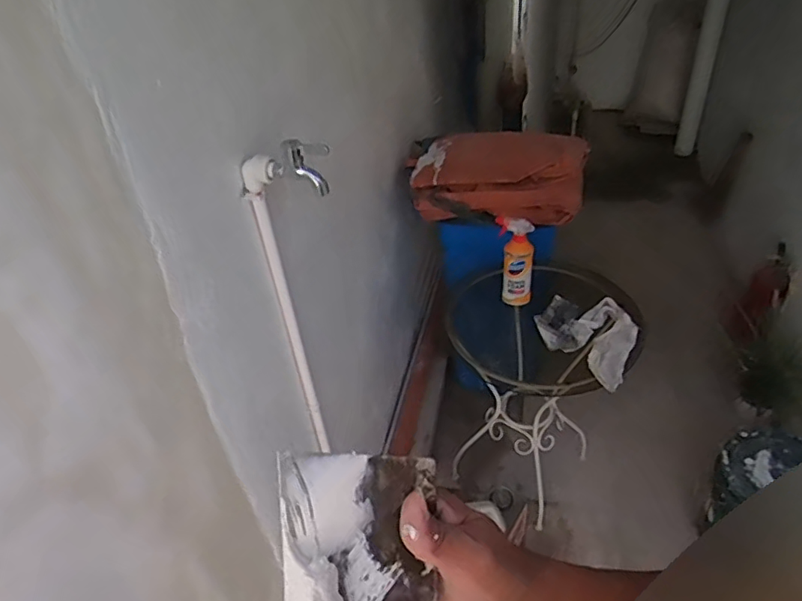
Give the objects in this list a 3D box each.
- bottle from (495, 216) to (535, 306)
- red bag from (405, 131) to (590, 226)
[{"bbox_3d":[0.280,-0.101,1.390,0.089,0.225,0.062,6,42,14],"label":"bottle"},{"bbox_3d":[0.261,-0.340,1.562,0.466,0.153,0.287,4,41,12],"label":"red bag"}]

